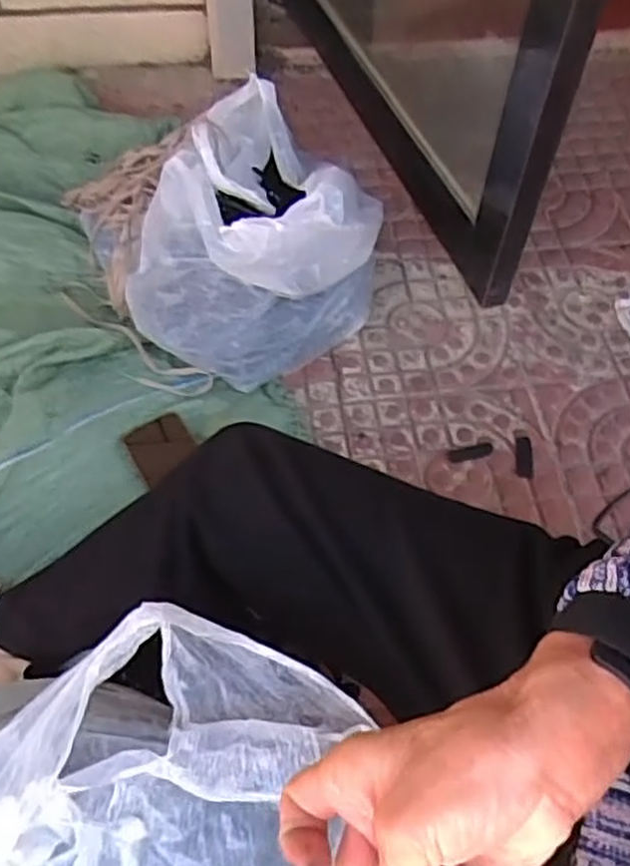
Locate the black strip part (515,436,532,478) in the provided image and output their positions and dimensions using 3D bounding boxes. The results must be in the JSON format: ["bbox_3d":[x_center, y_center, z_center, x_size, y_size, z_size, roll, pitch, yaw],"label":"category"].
[{"bbox_3d":[0.258,0.030,0.913,0.021,0.005,0.063,7,55,4],"label":"black strip part"}]

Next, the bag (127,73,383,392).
[{"bbox_3d":[-0.058,-0.270,0.966,0.275,0.233,0.401,22,58,13],"label":"bag"}]

